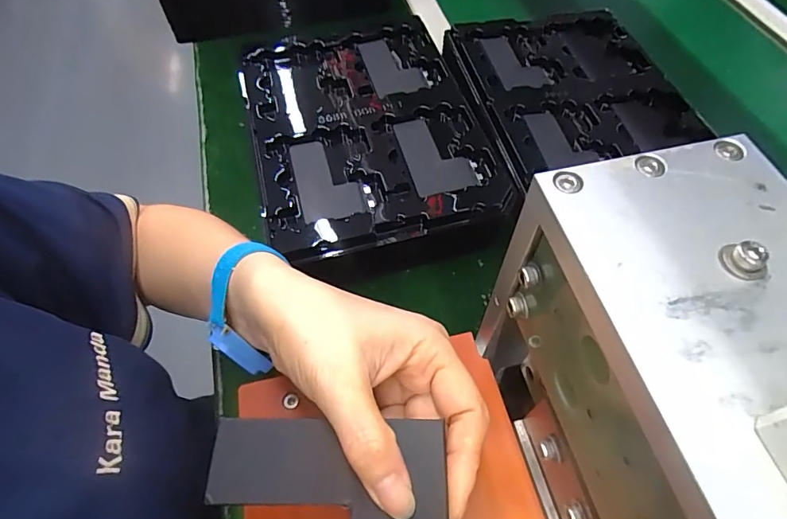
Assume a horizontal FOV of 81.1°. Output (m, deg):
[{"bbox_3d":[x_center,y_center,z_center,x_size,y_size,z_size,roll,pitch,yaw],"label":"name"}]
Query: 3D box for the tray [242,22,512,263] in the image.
[{"bbox_3d":[-0.030,-0.131,0.447,0.212,0.032,0.280,-14,58,-8],"label":"tray"}]

